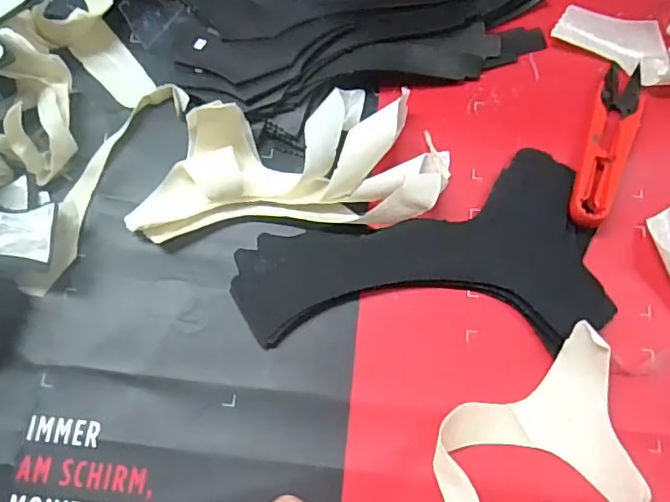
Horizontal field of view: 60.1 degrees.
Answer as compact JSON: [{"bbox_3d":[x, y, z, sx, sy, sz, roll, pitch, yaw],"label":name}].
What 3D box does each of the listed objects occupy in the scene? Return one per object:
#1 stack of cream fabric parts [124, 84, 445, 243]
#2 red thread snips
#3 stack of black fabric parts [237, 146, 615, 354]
[{"bbox_3d":[-0.024,-0.052,0.321,0.173,0.033,0.077,-4,73,-2],"label":"stack of cream fabric parts"},{"bbox_3d":[0.160,-0.065,0.338,0.028,0.012,0.115,25,74,7],"label":"red thread snips"},{"bbox_3d":[0.051,0.016,0.314,0.194,0.012,0.101,-18,74,-6],"label":"stack of black fabric parts"}]

